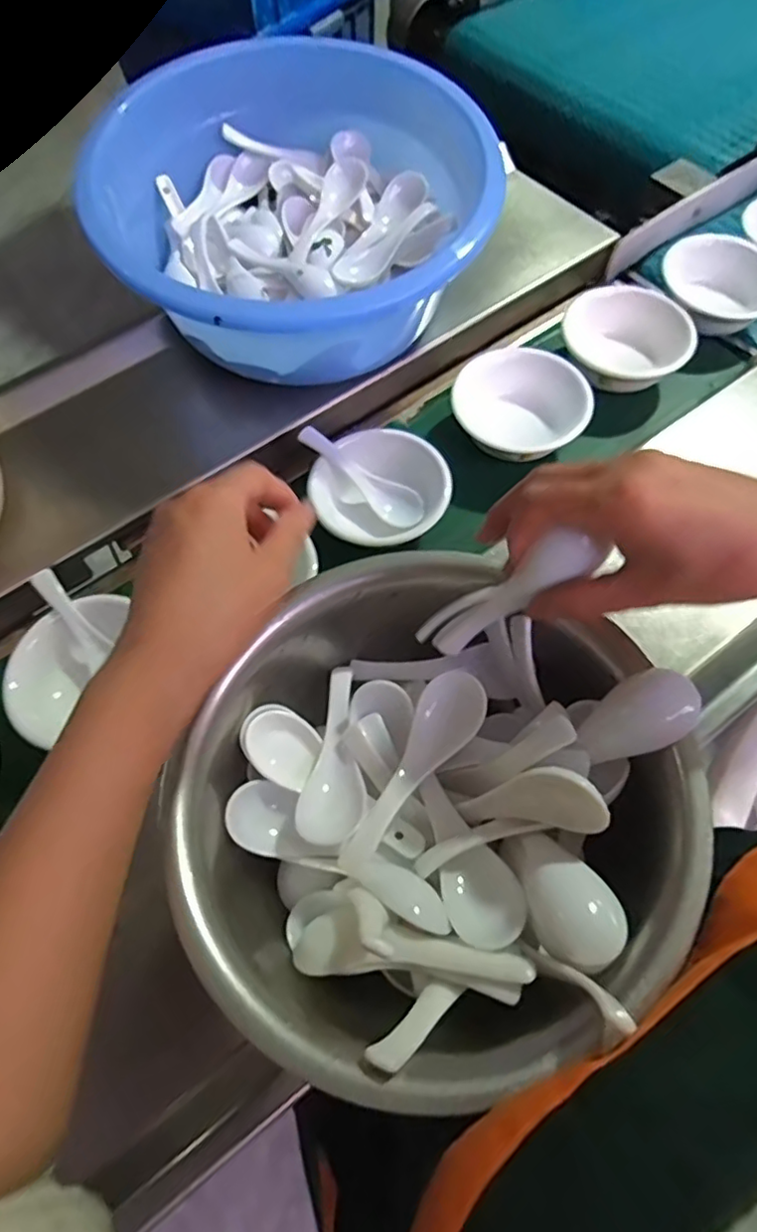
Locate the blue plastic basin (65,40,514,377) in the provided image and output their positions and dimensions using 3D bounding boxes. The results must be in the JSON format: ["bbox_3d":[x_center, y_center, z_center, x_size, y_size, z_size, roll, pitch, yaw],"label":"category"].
[{"bbox_3d":[-0.082,-0.337,0.522,0.279,0.125,0.311,29,66,17],"label":"blue plastic basin"}]

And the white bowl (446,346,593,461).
[{"bbox_3d":[0.124,-0.182,0.528,0.115,0.041,0.097,14,62,10],"label":"white bowl"}]

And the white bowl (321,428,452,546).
[{"bbox_3d":[0.006,-0.104,0.501,0.101,0.045,0.089,-7,61,-1],"label":"white bowl"}]

